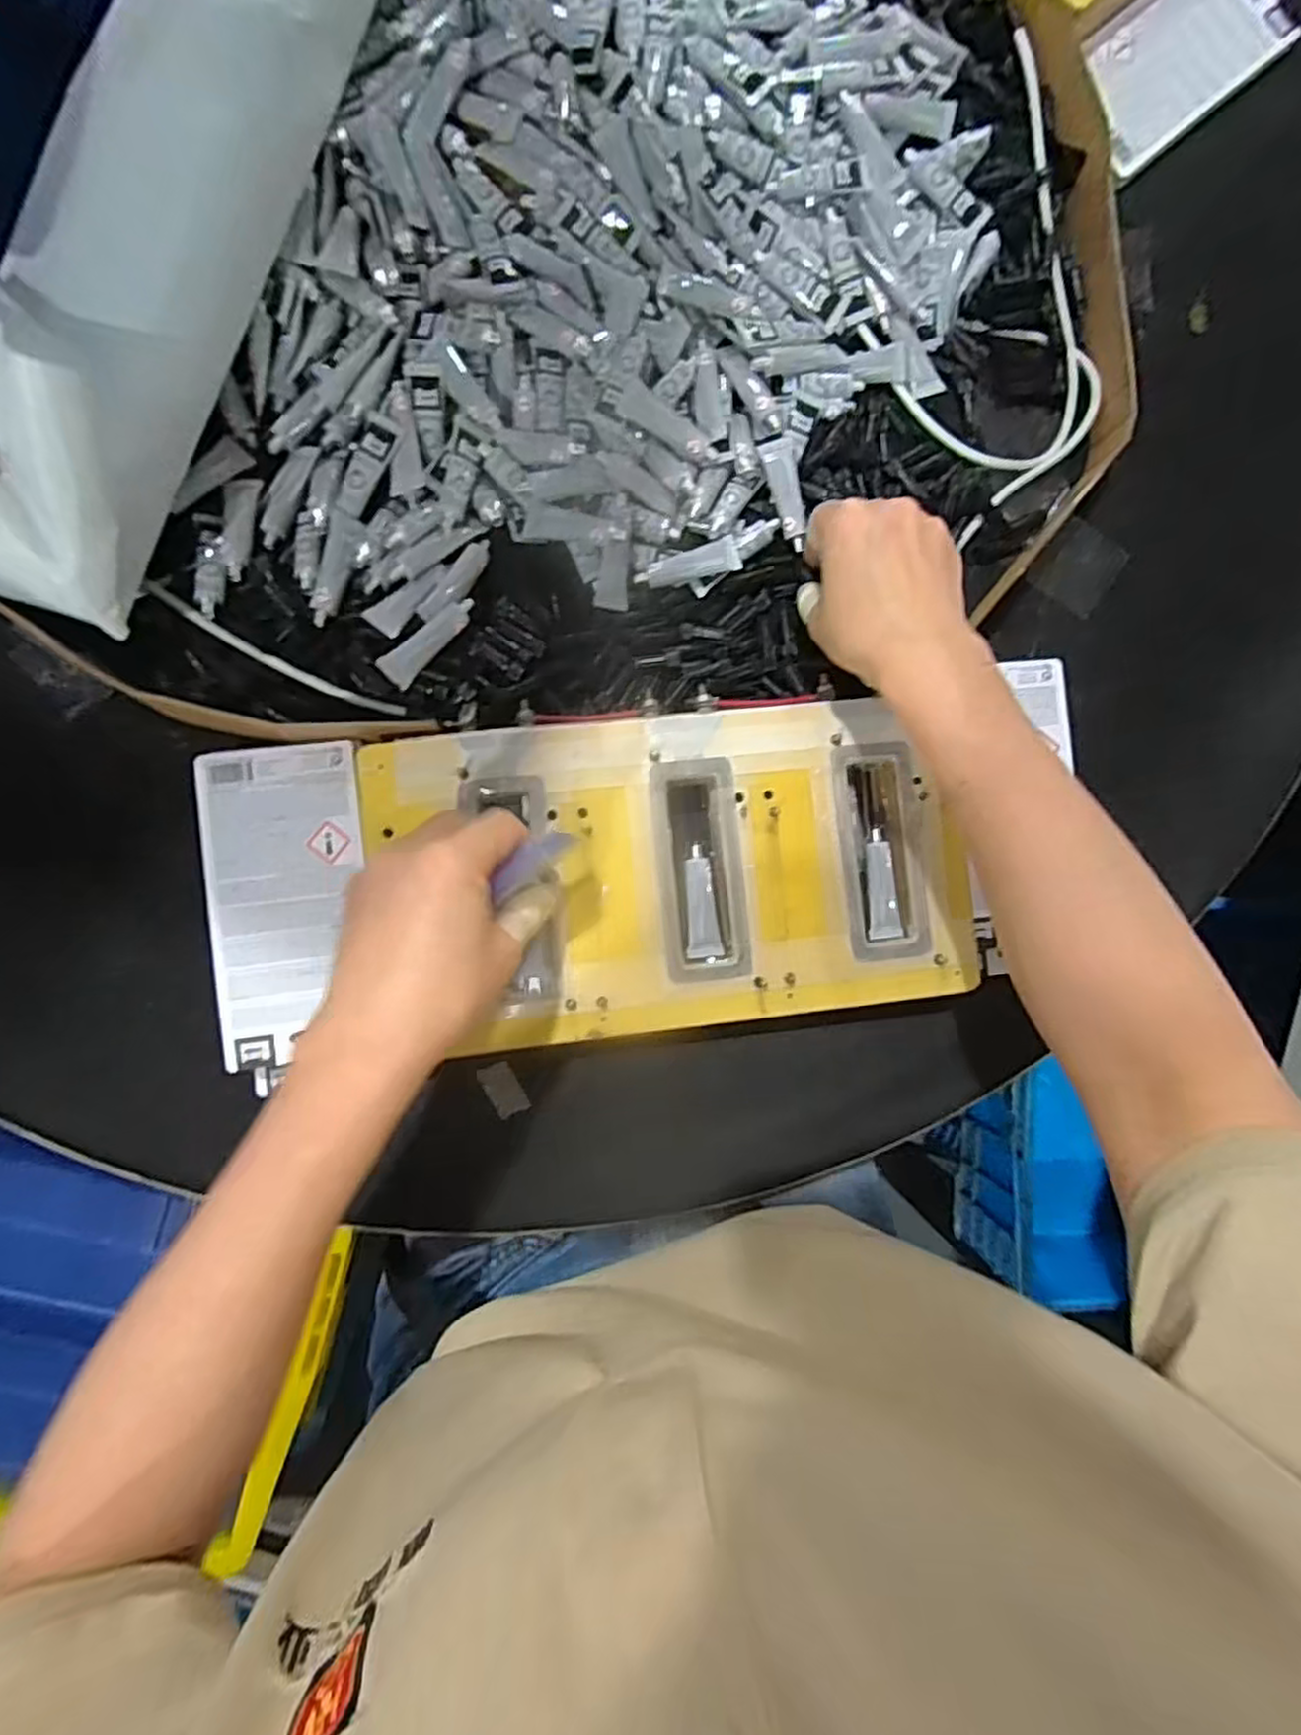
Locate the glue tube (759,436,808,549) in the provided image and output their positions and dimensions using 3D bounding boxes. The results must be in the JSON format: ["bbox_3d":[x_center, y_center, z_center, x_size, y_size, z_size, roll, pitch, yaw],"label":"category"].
[{"bbox_3d":[0.076,-0.210,0.409,0.017,0.006,0.057,-15,96,-6],"label":"glue tube"}]

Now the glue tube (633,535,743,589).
[{"bbox_3d":[0.021,-0.169,0.405,0.057,0.010,0.017,-11,89,-5],"label":"glue tube"}]

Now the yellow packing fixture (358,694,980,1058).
[{"bbox_3d":[0.016,0.001,0.379,0.298,0.016,0.162,-6,90,-6],"label":"yellow packing fixture"}]

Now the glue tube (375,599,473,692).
[{"bbox_3d":[-0.116,-0.120,0.381,0.058,0.005,0.018,-46,123,1],"label":"glue tube"}]

